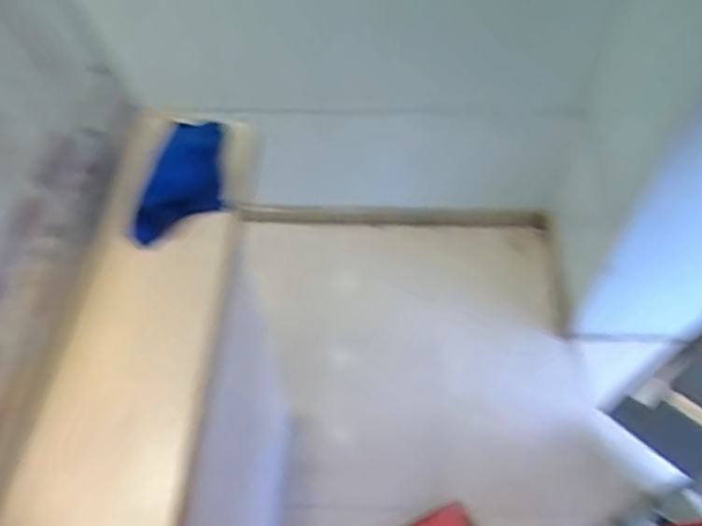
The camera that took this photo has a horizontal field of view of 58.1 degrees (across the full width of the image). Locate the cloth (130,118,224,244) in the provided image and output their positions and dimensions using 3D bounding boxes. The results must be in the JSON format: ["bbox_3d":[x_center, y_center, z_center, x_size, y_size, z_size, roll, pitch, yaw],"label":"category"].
[{"bbox_3d":[-0.166,-0.083,0.610,0.081,0.031,0.128,-5,54,0],"label":"cloth"}]

